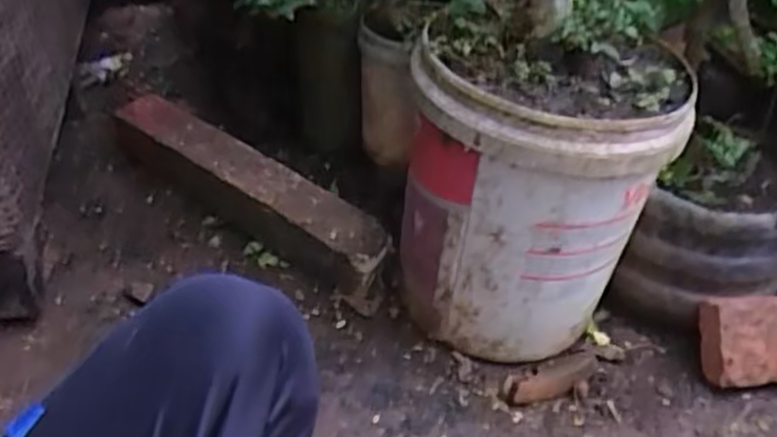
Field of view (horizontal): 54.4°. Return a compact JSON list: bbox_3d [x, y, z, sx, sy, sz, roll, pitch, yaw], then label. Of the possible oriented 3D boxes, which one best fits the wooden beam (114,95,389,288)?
[{"bbox_3d":[-0.215,-0.056,1.117,0.512,0.082,0.098,28,41,28],"label":"wooden beam"}]

